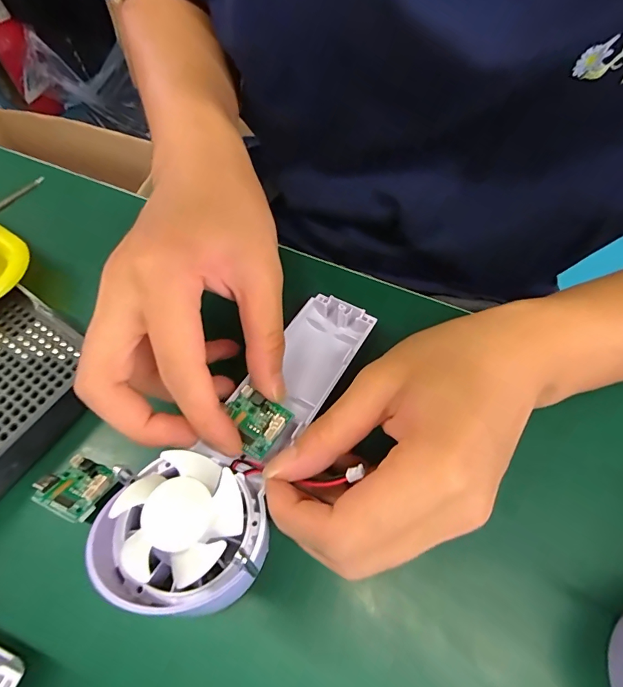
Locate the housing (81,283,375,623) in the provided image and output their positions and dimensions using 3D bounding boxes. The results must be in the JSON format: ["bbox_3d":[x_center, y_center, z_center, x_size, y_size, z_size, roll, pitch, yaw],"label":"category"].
[{"bbox_3d":[-0.025,0.037,0.196,0.060,0.029,0.173,24,48,13],"label":"housing"}]

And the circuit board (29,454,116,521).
[{"bbox_3d":[-0.117,0.070,0.196,0.033,0.011,0.025,22,65,12],"label":"circuit board"}]

